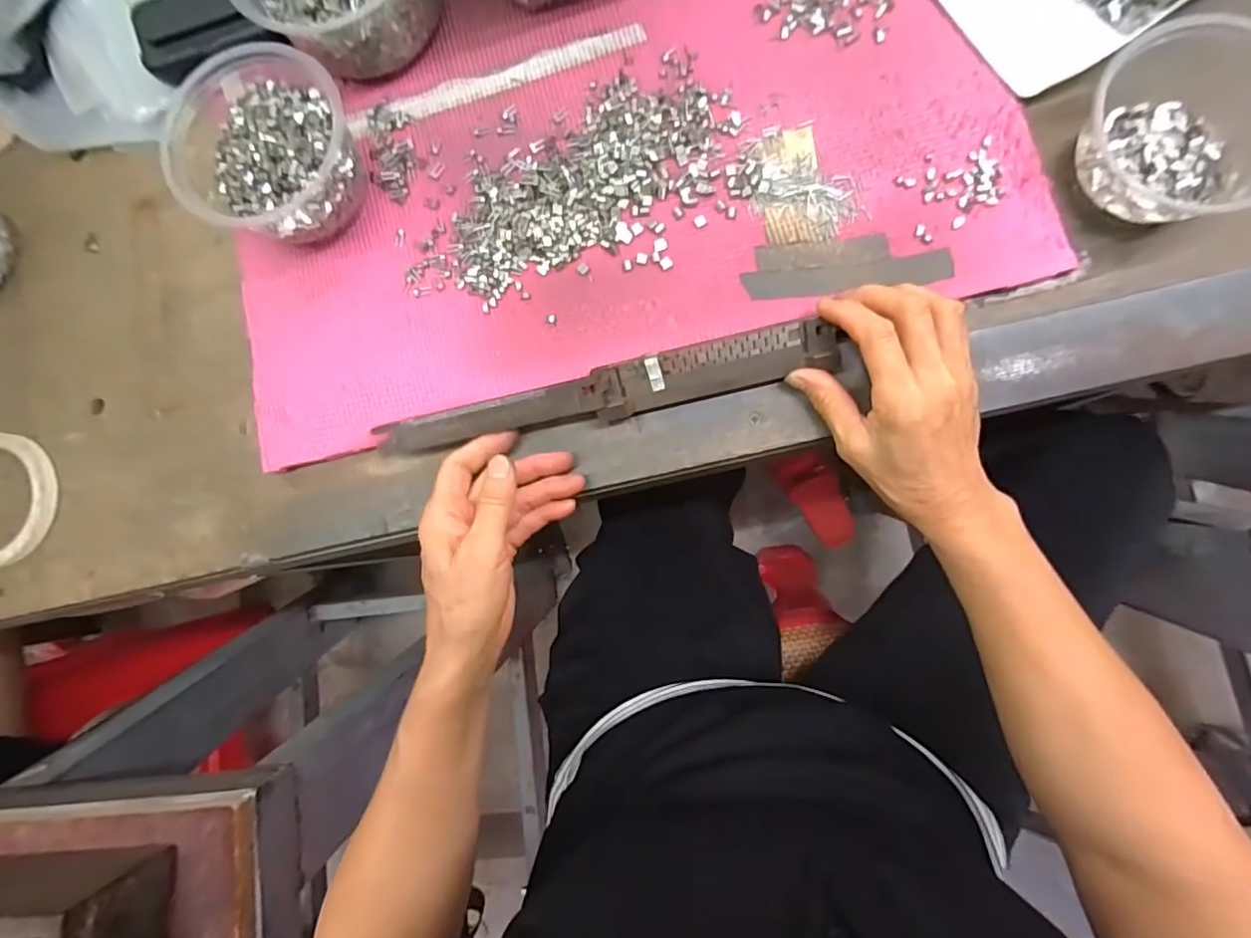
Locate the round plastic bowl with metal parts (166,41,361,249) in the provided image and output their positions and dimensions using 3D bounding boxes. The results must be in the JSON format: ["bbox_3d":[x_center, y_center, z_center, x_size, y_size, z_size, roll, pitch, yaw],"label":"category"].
[{"bbox_3d":[-0.232,-0.206,0.369,0.120,0.063,0.114,-1,85,7],"label":"round plastic bowl with metal parts"}]

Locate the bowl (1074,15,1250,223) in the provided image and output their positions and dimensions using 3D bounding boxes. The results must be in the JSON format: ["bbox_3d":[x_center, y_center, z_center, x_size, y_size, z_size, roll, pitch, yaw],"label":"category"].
[{"bbox_3d":[0.311,-0.188,0.310,0.107,0.048,0.092,41,91,8],"label":"bowl"}]

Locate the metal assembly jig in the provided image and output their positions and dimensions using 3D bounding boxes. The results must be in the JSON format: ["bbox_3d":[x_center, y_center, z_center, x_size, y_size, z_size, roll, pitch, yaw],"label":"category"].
[{"bbox_3d":[-0.012,-0.047,0.349,0.285,0.023,0.030,-12,86,4],"label":"metal assembly jig"}]

